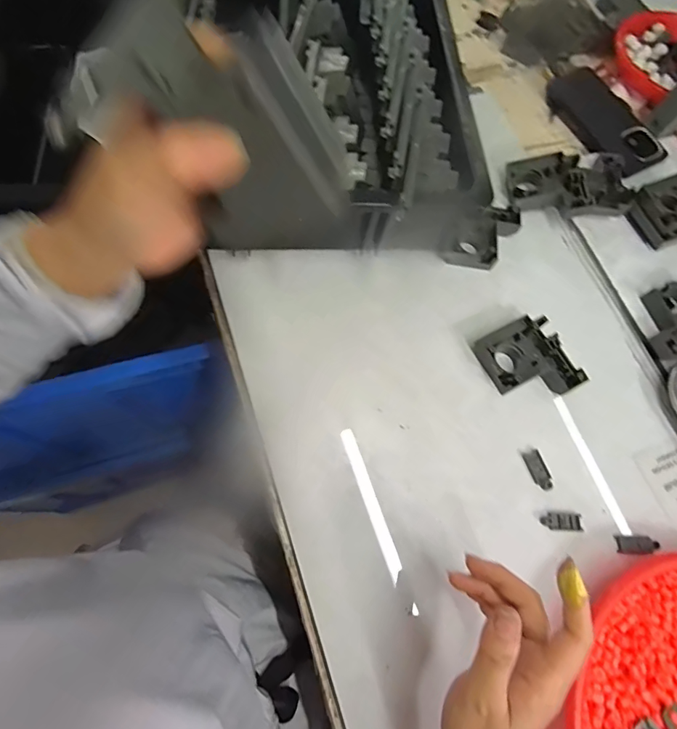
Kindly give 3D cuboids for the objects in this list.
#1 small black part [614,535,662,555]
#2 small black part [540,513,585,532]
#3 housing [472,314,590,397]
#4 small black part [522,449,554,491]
[{"bbox_3d":[0.257,0.154,0.368,0.034,0.006,0.015,3,69,-5],"label":"small black part"},{"bbox_3d":[0.193,0.136,0.372,0.036,0.004,0.014,5,69,-4],"label":"small black part"},{"bbox_3d":[0.182,-0.002,0.411,0.076,0.018,0.079,-23,73,-13],"label":"housing"},{"bbox_3d":[0.180,0.095,0.386,0.015,0.004,0.035,-15,72,-11],"label":"small black part"}]

